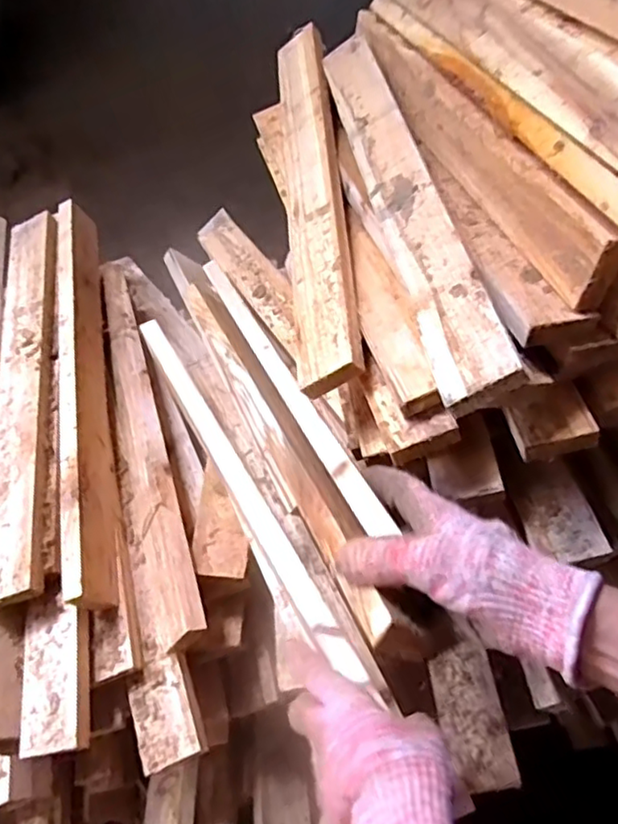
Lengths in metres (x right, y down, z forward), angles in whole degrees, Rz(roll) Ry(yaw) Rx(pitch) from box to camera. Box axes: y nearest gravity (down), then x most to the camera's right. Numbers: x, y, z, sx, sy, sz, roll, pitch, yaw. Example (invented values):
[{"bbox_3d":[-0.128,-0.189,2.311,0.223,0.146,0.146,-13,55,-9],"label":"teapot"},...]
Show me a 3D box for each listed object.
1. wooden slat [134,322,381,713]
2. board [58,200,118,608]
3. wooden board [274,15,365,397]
[{"bbox_3d":[-0.074,0.047,0.575,0.030,0.024,0.435,-26,51,-14],"label":"wooden slat"},{"bbox_3d":[-0.240,-0.039,0.694,0.015,0.067,0.501,-23,57,13],"label":"board"},{"bbox_3d":[0.003,-0.230,0.623,0.053,0.016,0.495,-22,52,26],"label":"wooden board"}]

